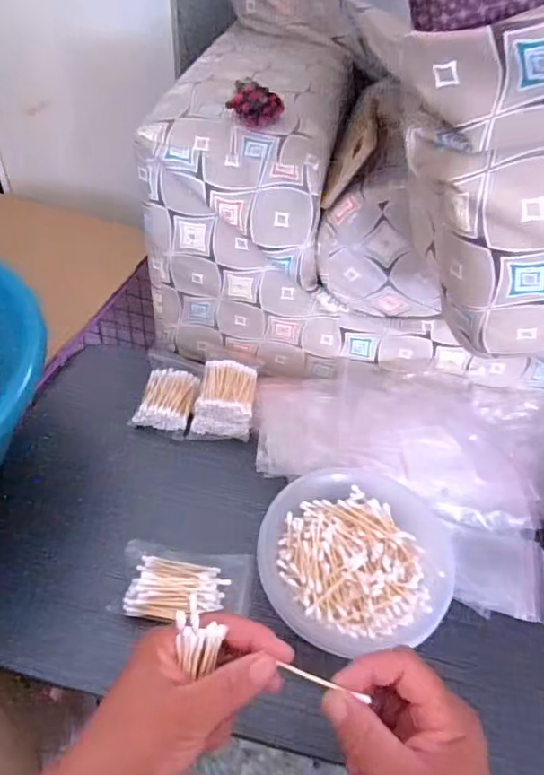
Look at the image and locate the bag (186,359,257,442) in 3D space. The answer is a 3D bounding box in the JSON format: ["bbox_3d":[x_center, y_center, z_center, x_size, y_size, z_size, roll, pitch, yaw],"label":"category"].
[{"bbox_3d":[-0.054,0.015,0.624,0.067,0.048,0.084,7,47,1],"label":"bag"}]

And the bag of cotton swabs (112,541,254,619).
[{"bbox_3d":[-0.077,0.178,0.486,0.117,0.017,0.069,7,47,0],"label":"bag of cotton swabs"}]

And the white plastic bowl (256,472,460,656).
[{"bbox_3d":[0.077,0.156,0.494,0.178,0.050,0.163,-5,48,-10],"label":"white plastic bowl"}]

